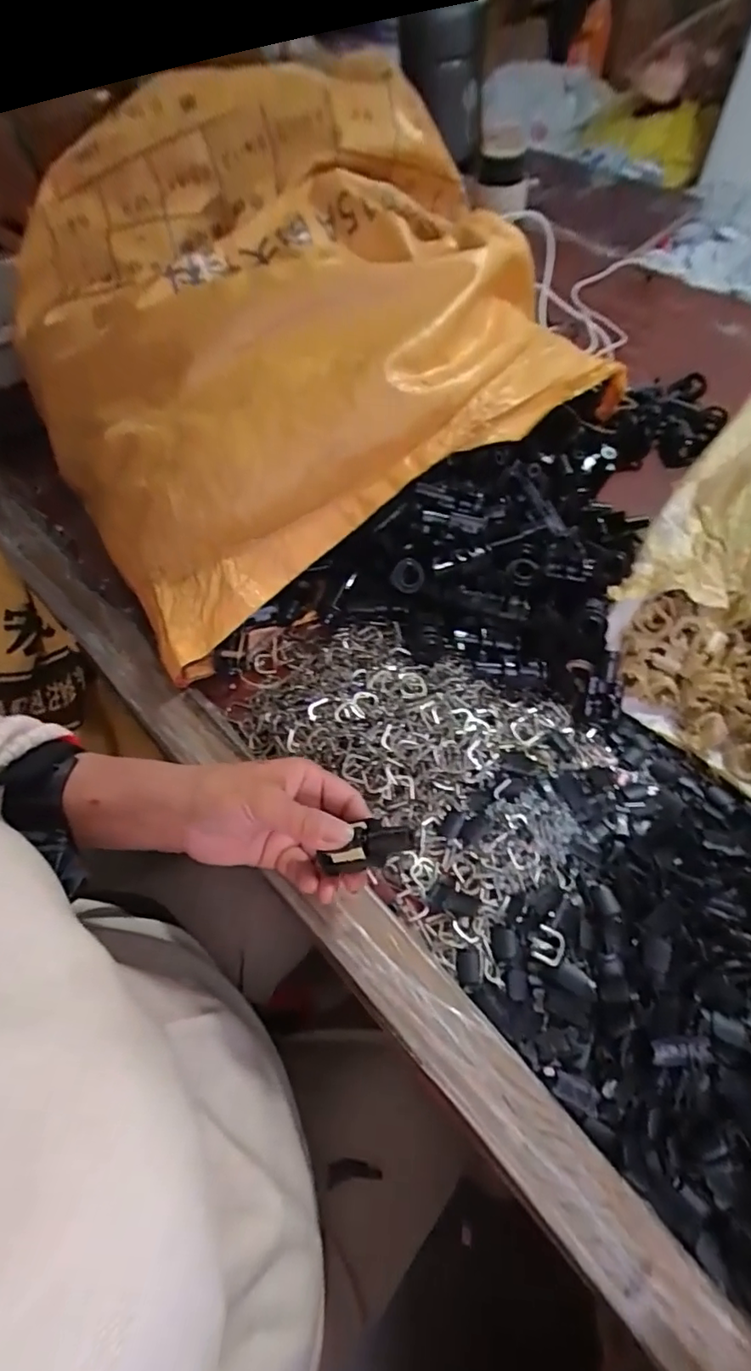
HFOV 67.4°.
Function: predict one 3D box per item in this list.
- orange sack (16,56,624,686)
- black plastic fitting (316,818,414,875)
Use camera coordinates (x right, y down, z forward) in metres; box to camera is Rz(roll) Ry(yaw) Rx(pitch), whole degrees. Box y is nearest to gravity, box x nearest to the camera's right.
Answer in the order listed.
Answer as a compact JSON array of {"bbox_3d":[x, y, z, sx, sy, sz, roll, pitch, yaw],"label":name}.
[{"bbox_3d":[-0.094,-0.343,0.527,0.451,0.211,0.484,-29,61,-14],"label":"orange sack"},{"bbox_3d":[-0.006,0.087,0.307,0.052,0.016,0.023,-21,59,4],"label":"black plastic fitting"}]

